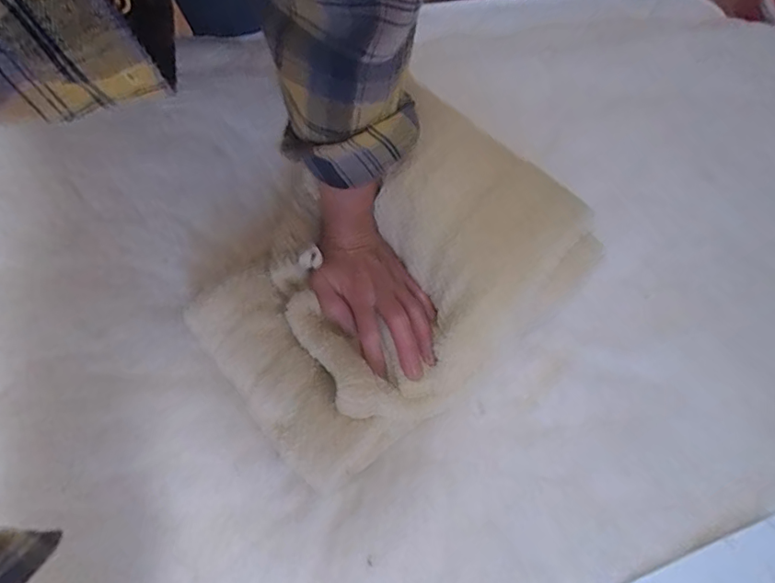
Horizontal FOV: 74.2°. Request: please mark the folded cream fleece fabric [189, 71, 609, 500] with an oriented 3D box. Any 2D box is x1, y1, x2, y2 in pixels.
[{"bbox_3d":[-0.001,-0.007,0.441,0.305,0.115,0.213,-37,75,-12],"label":"folded cream fleece fabric"}]

